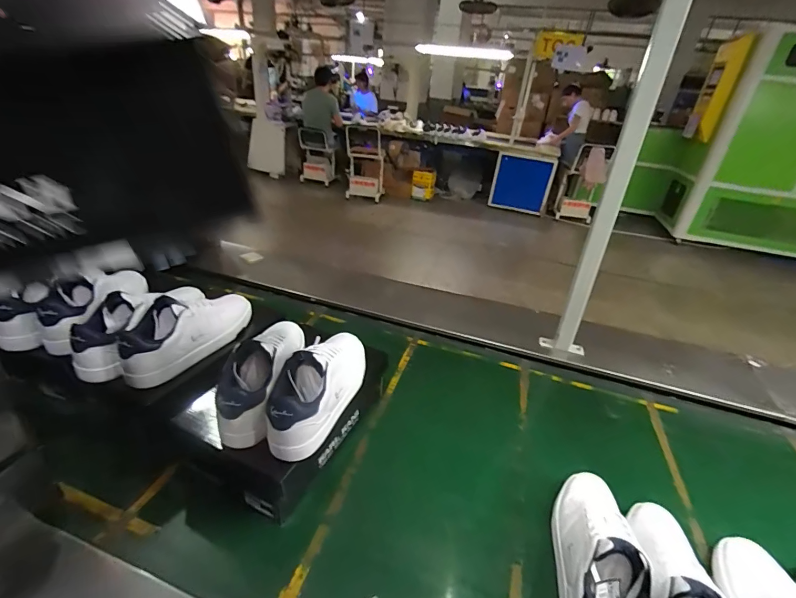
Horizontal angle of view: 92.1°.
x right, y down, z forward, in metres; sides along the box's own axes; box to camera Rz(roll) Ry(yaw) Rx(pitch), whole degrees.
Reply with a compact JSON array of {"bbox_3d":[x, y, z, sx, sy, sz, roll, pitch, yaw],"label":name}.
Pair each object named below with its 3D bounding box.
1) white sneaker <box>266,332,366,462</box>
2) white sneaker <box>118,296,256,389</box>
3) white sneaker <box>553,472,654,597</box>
[{"bbox_3d":[-0.127,0.130,0.654,0.093,0.113,0.270,16,32,13],"label":"white sneaker"},{"bbox_3d":[-0.399,0.050,0.749,0.087,0.108,0.273,20,33,20],"label":"white sneaker"},{"bbox_3d":[0.292,0.373,0.573,0.094,0.129,0.281,13,31,9],"label":"white sneaker"}]

